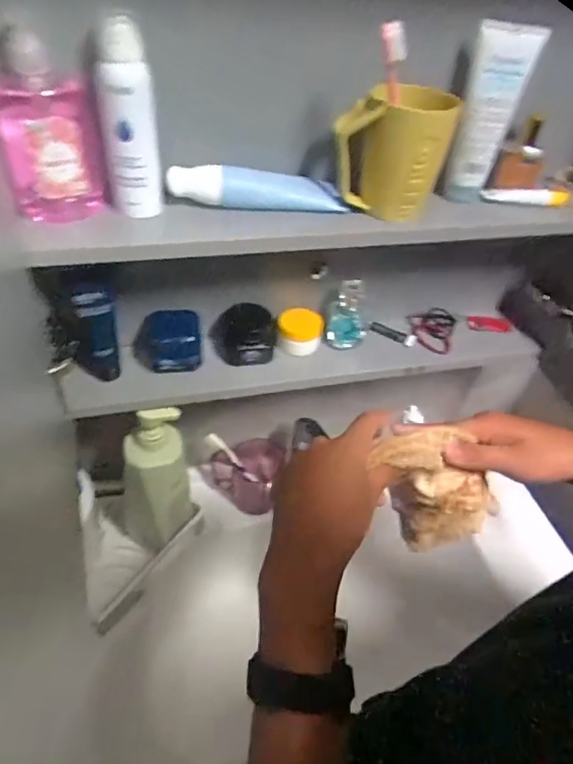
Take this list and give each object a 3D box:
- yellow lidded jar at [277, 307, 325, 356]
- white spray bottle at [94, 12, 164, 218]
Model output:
[{"bbox_3d":[0.017,-0.066,0.656,0.058,0.040,0.064,7,44,2],"label":"yellow lidded jar"},{"bbox_3d":[-0.133,-0.219,0.438,0.042,0.151,0.036,-7,45,-13],"label":"white spray bottle"}]

